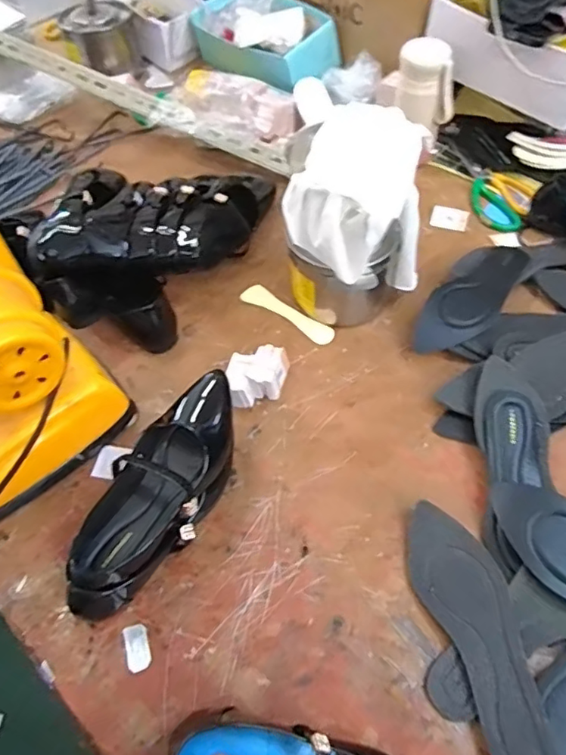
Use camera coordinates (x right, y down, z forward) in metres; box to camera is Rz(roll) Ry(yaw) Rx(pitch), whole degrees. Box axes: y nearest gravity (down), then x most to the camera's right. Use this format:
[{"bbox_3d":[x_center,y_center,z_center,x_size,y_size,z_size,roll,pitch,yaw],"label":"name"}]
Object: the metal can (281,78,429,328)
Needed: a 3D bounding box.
[{"bbox_3d":[0.080,-0.164,0.629,0.123,0.228,0.133,-2,55,3],"label":"metal can"}]

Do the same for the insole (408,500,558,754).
[{"bbox_3d":[0.176,0.221,0.482,0.075,0.026,0.227,-16,56,-7],"label":"insole"}]

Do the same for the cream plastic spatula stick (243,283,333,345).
[{"bbox_3d":[0.006,-0.085,0.724,0.143,0.006,0.031,33,63,24],"label":"cream plastic spatula stick"}]

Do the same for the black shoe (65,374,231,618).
[{"bbox_3d":[-0.118,0.117,0.553,0.093,0.073,0.261,17,58,15],"label":"black shoe"}]

